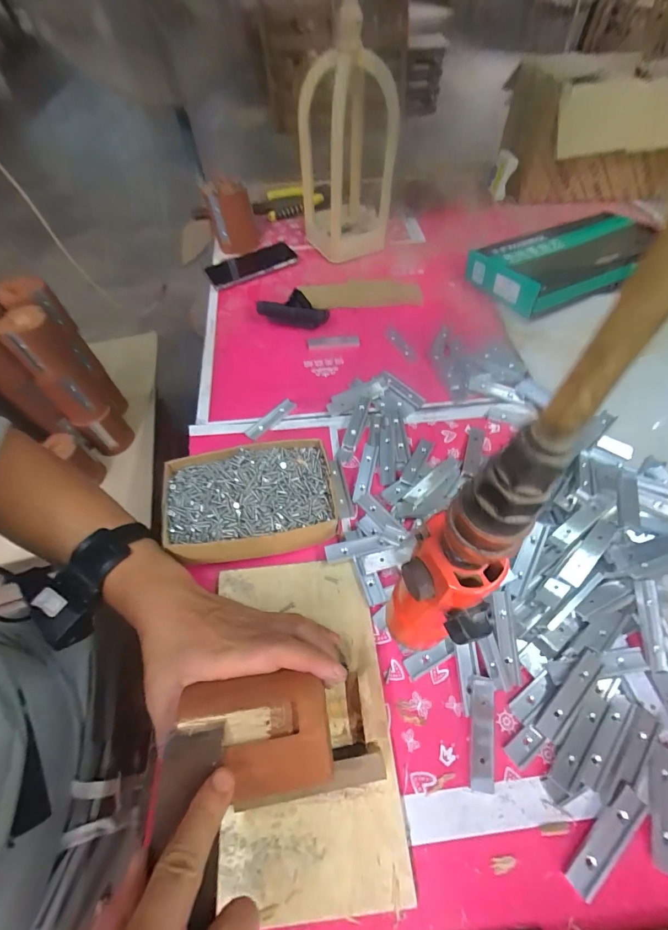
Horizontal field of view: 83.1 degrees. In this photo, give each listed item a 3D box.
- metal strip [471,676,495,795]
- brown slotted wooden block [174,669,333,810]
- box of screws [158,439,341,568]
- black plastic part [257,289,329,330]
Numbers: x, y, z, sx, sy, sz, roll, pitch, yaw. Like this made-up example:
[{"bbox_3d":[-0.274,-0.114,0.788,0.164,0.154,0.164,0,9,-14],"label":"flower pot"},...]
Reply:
[{"bbox_3d":[0.125,0.223,0.316,0.018,0.012,0.079,8,56,8],"label":"metal strip"},{"bbox_3d":[-0.053,0.183,0.255,0.098,0.023,0.069,-7,55,-2],"label":"brown slotted wooden block"},{"bbox_3d":[-0.087,0.042,0.406,0.169,0.057,0.115,-9,56,-4],"label":"box of screws"},{"bbox_3d":[-0.066,-0.248,0.610,0.112,0.044,0.040,12,57,10],"label":"black plastic part"}]

